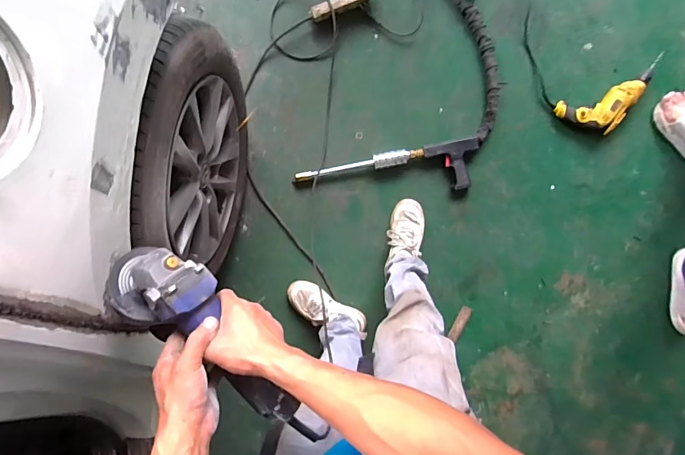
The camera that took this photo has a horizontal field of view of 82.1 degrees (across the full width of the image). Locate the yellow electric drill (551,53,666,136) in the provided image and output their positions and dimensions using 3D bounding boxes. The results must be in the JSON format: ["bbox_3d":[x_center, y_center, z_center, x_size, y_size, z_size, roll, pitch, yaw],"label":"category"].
[{"bbox_3d":[0.872,-0.406,1.224,0.401,0.063,0.154,-28,97,2],"label":"yellow electric drill"}]

